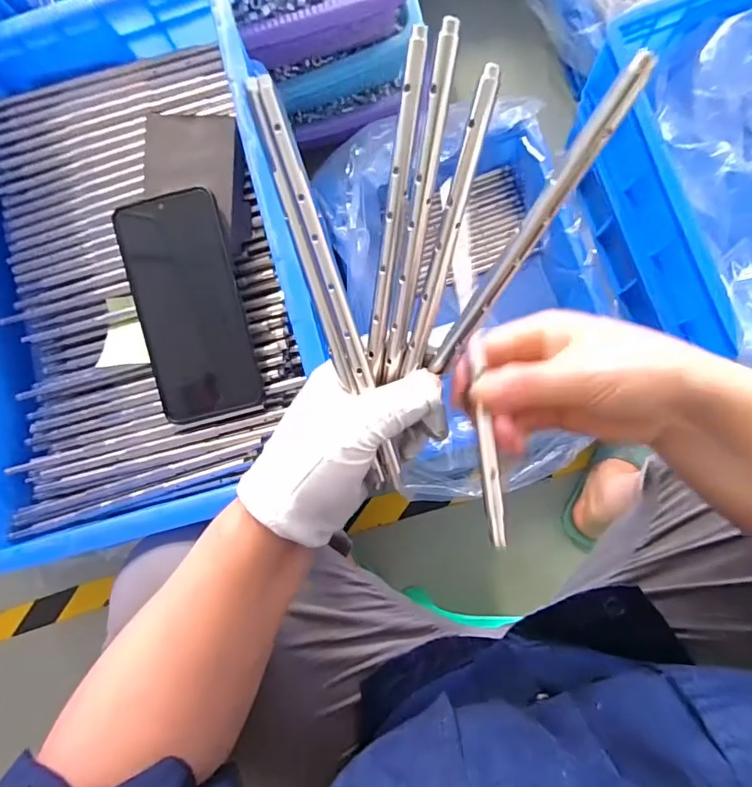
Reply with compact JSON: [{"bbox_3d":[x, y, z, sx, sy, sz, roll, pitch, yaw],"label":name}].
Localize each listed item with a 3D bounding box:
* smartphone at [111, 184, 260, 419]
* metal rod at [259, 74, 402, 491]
[{"bbox_3d":[-0.138,-0.062,0.352,0.076,0.012,0.161,-12,97,5],"label":"smartphone"},{"bbox_3d":[-0.019,-0.047,0.231,0.009,0.004,0.200,-18,99,4],"label":"metal rod"}]

